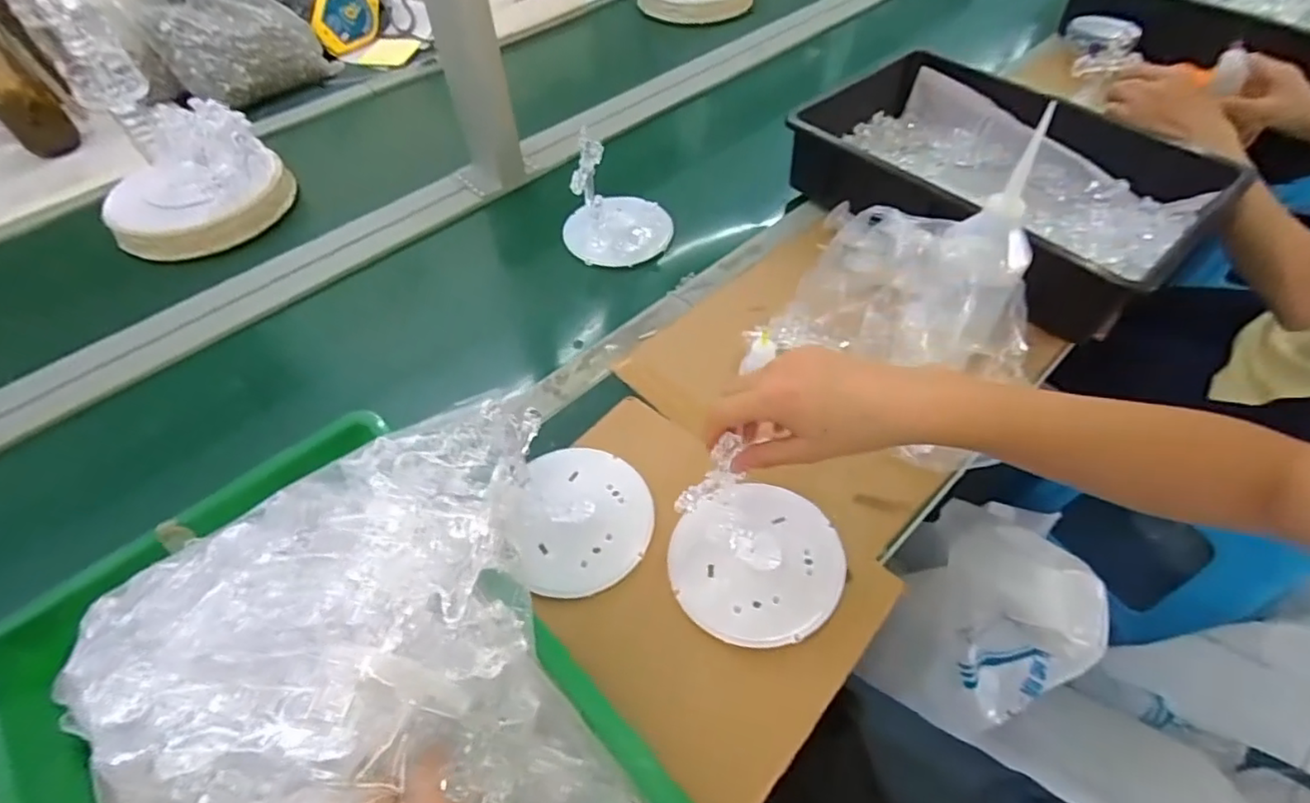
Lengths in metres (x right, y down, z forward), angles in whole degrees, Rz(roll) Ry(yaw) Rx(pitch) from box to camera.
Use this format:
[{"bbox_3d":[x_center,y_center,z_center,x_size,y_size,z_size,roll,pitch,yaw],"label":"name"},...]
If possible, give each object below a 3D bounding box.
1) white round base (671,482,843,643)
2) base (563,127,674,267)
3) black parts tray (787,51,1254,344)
[{"bbox_3d":[0.076,0.119,0.469,0.125,0.018,0.120,-1,52,1],"label":"white round base"},{"bbox_3d":[-0.045,-0.230,0.706,0.123,0.111,0.106,-9,52,-5],"label":"base"},{"bbox_3d":[0.362,-0.249,0.692,0.297,0.099,0.404,-35,58,-23],"label":"black parts tray"}]

